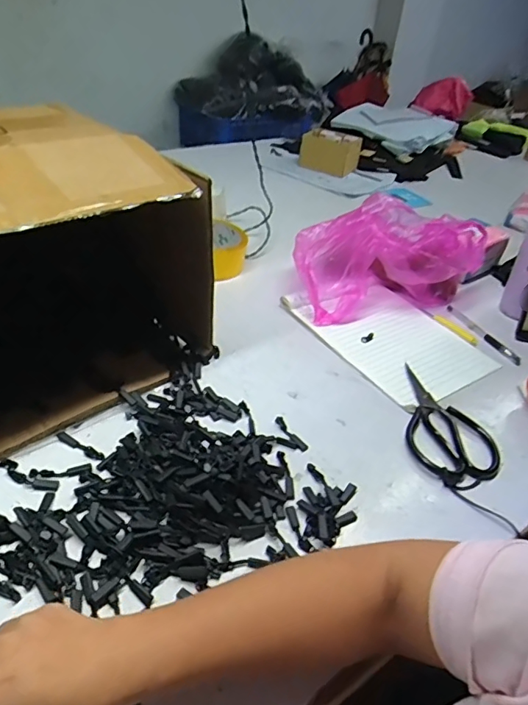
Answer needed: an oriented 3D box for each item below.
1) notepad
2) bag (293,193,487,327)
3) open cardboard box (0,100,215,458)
[{"bbox_3d":[0.183,-0.030,0.719,0.191,0.015,0.266,-21,46,-30],"label":"notepad"},{"bbox_3d":[0.201,-0.156,0.782,0.316,0.134,0.159,-9,41,-19],"label":"bag"},{"bbox_3d":[-0.291,-0.087,0.527,0.389,0.252,0.273,-27,50,-35],"label":"open cardboard box"}]

